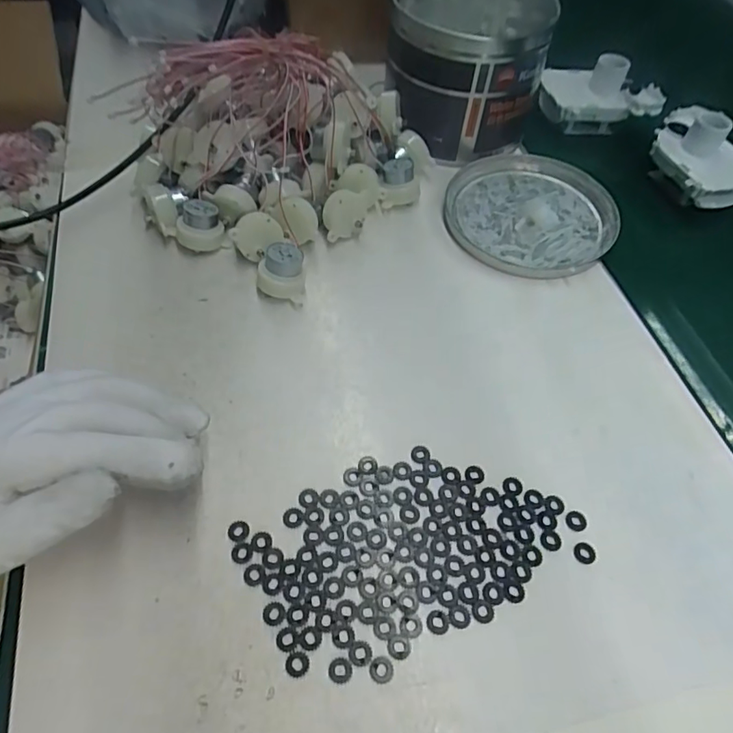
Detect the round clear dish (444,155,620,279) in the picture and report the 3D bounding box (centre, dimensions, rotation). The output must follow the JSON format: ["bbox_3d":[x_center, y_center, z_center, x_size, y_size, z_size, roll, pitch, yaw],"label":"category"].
[{"bbox_3d":[0.129,-0.124,0.414,0.137,0.013,0.129,1,56,-2],"label":"round clear dish"}]

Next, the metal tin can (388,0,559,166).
[{"bbox_3d":[0.083,-0.261,0.451,0.125,0.105,0.145,7,56,2],"label":"metal tin can"}]

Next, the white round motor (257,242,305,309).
[{"bbox_3d":[-0.056,-0.059,0.343,0.029,0.032,0.028,-1,56,-4],"label":"white round motor"}]

